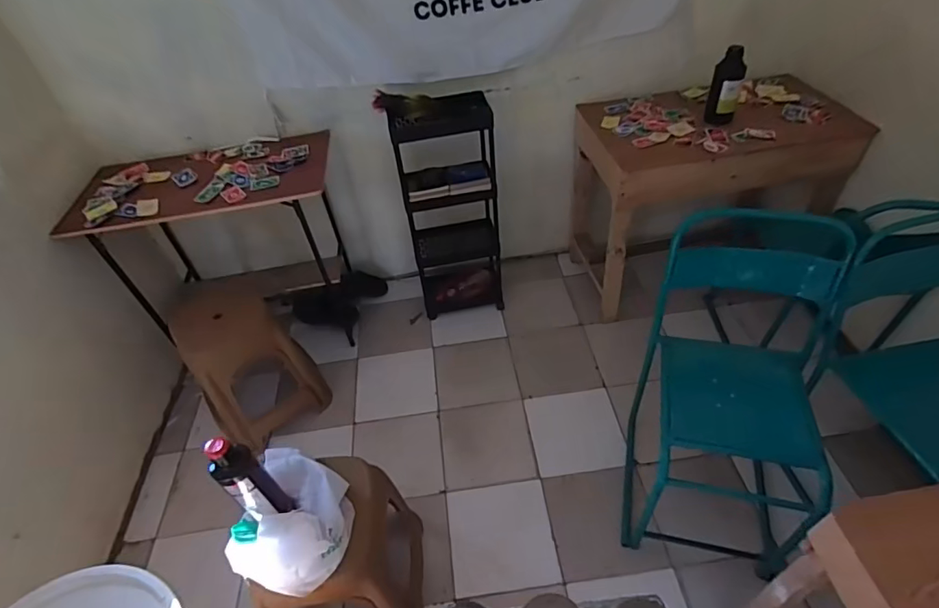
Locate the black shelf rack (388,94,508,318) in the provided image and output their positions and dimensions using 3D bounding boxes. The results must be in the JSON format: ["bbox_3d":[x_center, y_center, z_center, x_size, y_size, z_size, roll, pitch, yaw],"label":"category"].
[{"bbox_3d":[-0.058,-0.324,1.822,0.319,0.811,0.231,-6,46,1],"label":"black shelf rack"}]

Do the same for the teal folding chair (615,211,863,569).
[{"bbox_3d":[0.683,0.269,1.234,0.473,0.719,0.487,9,48,15],"label":"teal folding chair"}]

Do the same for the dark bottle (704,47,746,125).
[{"bbox_3d":[0.795,-0.677,1.535,0.085,0.203,0.100,17,50,21],"label":"dark bottle"}]

